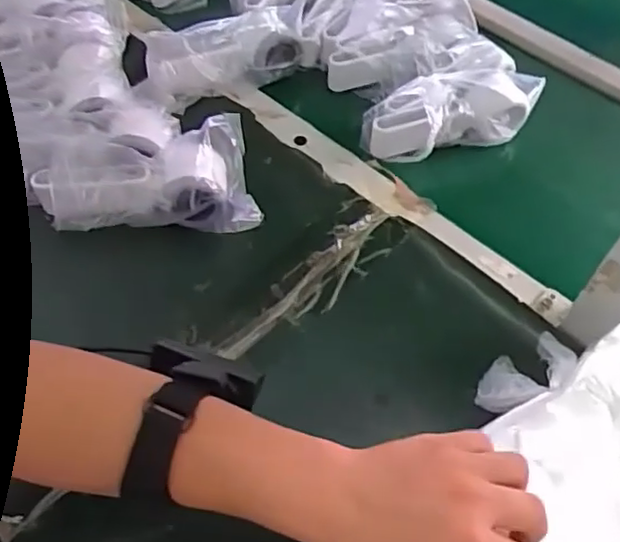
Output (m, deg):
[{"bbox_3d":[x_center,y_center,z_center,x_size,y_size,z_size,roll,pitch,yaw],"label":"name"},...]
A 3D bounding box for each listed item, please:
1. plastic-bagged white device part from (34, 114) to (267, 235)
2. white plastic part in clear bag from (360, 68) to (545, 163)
[{"bbox_3d":[-0.146,-0.074,0.576,0.184,0.073,0.072,-7,55,-8],"label":"plastic-bagged white device part"},{"bbox_3d":[0.149,-0.162,0.660,0.189,0.072,0.060,-20,58,-16],"label":"white plastic part in clear bag"}]

